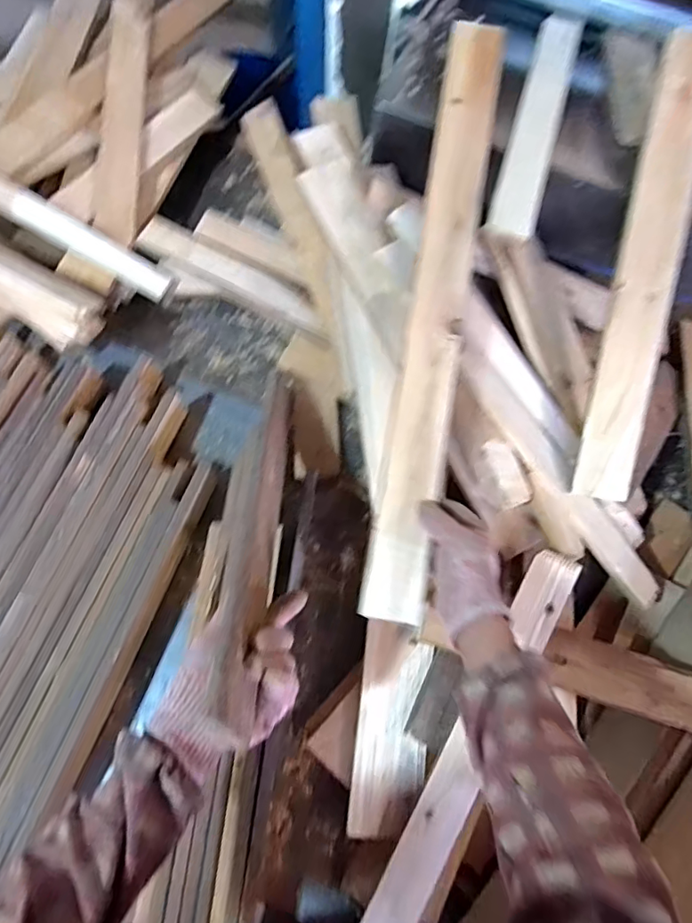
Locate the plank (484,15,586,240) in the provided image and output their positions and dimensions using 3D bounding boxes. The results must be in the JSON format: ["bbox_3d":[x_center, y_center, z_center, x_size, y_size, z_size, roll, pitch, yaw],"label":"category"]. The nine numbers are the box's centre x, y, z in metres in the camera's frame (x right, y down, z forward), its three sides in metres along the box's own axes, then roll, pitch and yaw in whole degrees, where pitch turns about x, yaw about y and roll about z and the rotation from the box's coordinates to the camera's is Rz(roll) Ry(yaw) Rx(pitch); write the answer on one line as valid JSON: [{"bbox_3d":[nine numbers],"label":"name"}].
[{"bbox_3d":[0.227,-0.403,0.616,0.051,0.010,0.368,17,70,4],"label":"plank"}]

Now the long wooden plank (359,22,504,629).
[{"bbox_3d":[0.103,-0.173,0.583,0.060,0.015,0.685,10,83,1],"label":"long wooden plank"}]

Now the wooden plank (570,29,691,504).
[{"bbox_3d":[0.342,-0.213,0.594,0.064,0.018,0.515,10,95,1],"label":"wooden plank"}]

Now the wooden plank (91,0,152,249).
[{"bbox_3d":[-0.344,-0.540,0.818,0.062,0.020,0.423,4,79,-20],"label":"wooden plank"}]

